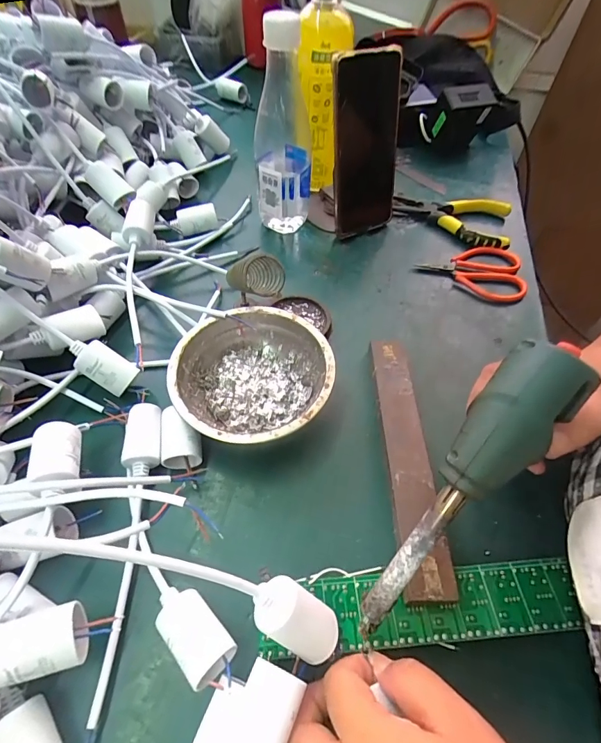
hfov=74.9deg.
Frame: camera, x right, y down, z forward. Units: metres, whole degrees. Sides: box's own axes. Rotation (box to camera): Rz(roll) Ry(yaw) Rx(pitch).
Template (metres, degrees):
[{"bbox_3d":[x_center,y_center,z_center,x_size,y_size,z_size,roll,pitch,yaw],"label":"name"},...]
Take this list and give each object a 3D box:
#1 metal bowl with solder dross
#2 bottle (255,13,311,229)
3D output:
[{"bbox_3d":[-0.039,0.007,0.326,0.124,0.040,0.123,1,56,-2],"label":"metal bowl with solder dross"},{"bbox_3d":[-0.017,-0.242,0.406,0.060,0.195,0.055,0,56,-3],"label":"bottle"}]

